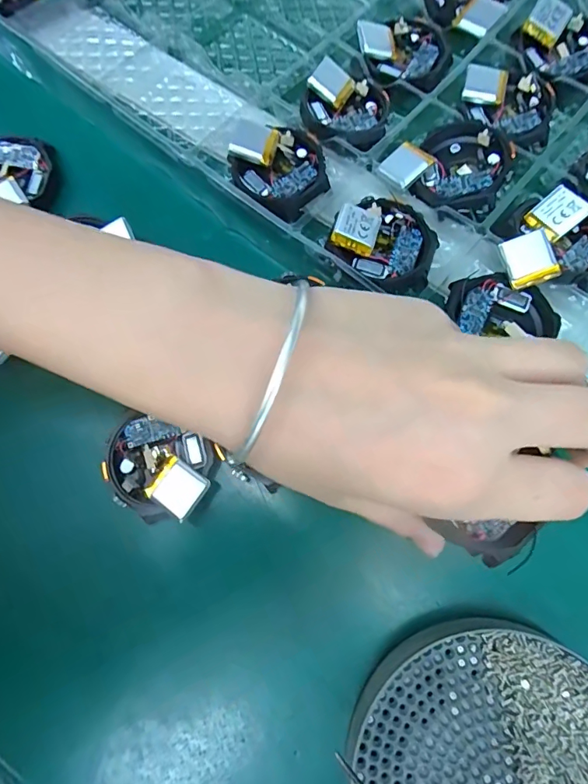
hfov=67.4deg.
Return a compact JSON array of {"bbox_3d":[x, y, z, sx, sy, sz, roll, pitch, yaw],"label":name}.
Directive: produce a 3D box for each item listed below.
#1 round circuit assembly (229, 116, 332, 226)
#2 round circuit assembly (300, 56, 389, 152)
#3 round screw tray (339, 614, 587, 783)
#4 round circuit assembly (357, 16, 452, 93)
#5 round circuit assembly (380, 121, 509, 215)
[{"bbox_3d":[-0.008,-0.118,0.233,0.053,0.018,0.045,41,80,10],"label":"round circuit assembly"},{"bbox_3d":[0.028,-0.158,0.245,0.046,0.013,0.054,5,76,3],"label":"round circuit assembly"},{"bbox_3d":[0.078,0.141,0.166,0.110,0.015,0.098,2,76,2],"label":"round screw tray"},{"bbox_3d":[0.065,-0.198,0.259,0.049,0.015,0.049,0,76,1],"label":"round circuit assembly"},{"bbox_3d":[0.081,-0.121,0.231,0.057,0.014,0.049,27,78,8],"label":"round circuit assembly"}]

